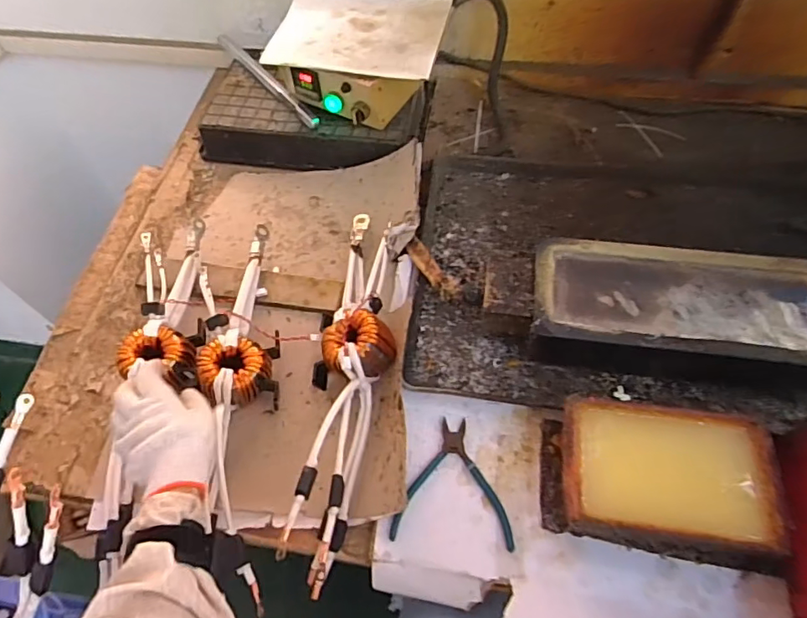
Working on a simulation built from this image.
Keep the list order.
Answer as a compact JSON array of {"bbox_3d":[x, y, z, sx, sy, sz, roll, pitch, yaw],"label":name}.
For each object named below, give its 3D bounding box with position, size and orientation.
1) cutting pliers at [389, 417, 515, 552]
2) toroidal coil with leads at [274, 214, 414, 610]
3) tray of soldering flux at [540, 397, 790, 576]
[{"bbox_3d":[0.057,0.187,0.578,0.126,0.011,0.133,5,59,6],"label":"cutting pliers"},{"bbox_3d":[-0.065,0.066,0.636,0.097,0.062,0.482,7,59,7],"label":"toroidal coil with leads"},{"bbox_3d":[0.266,0.174,0.542,0.232,0.069,0.141,6,59,7],"label":"tray of soldering flux"}]

